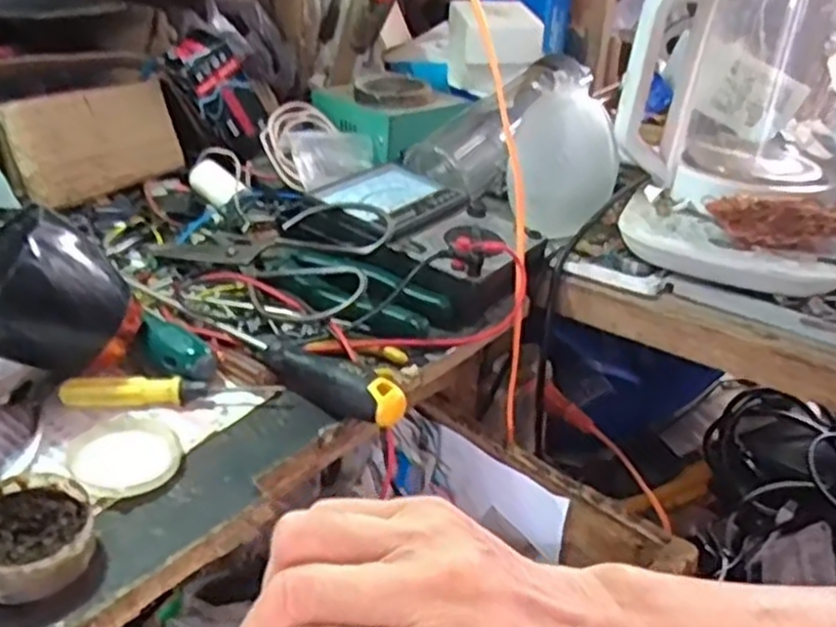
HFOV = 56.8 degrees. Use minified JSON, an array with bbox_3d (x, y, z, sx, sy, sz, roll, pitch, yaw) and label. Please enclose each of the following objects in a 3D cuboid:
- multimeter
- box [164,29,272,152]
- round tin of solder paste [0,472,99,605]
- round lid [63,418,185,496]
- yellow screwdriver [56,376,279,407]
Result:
[{"bbox_3d":[0.005,-0.062,0.608,0.123,0.052,0.185,-22,38,-37],"label":"multimeter"},{"bbox_3d":[-0.176,-0.197,0.695,0.054,0.108,0.032,-38,41,-8],"label":"box"},{"bbox_3d":[-0.175,0.101,0.349,0.053,0.022,0.058,3,29,-2],"label":"round tin of solder paste"},{"bbox_3d":[-0.155,0.074,0.410,0.053,0.009,0.060,-24,39,-39],"label":"round lid"},{"bbox_3d":[-0.144,0.045,0.452,0.122,0.016,0.016,-1,30,-8],"label":"yellow screwdriver"}]

